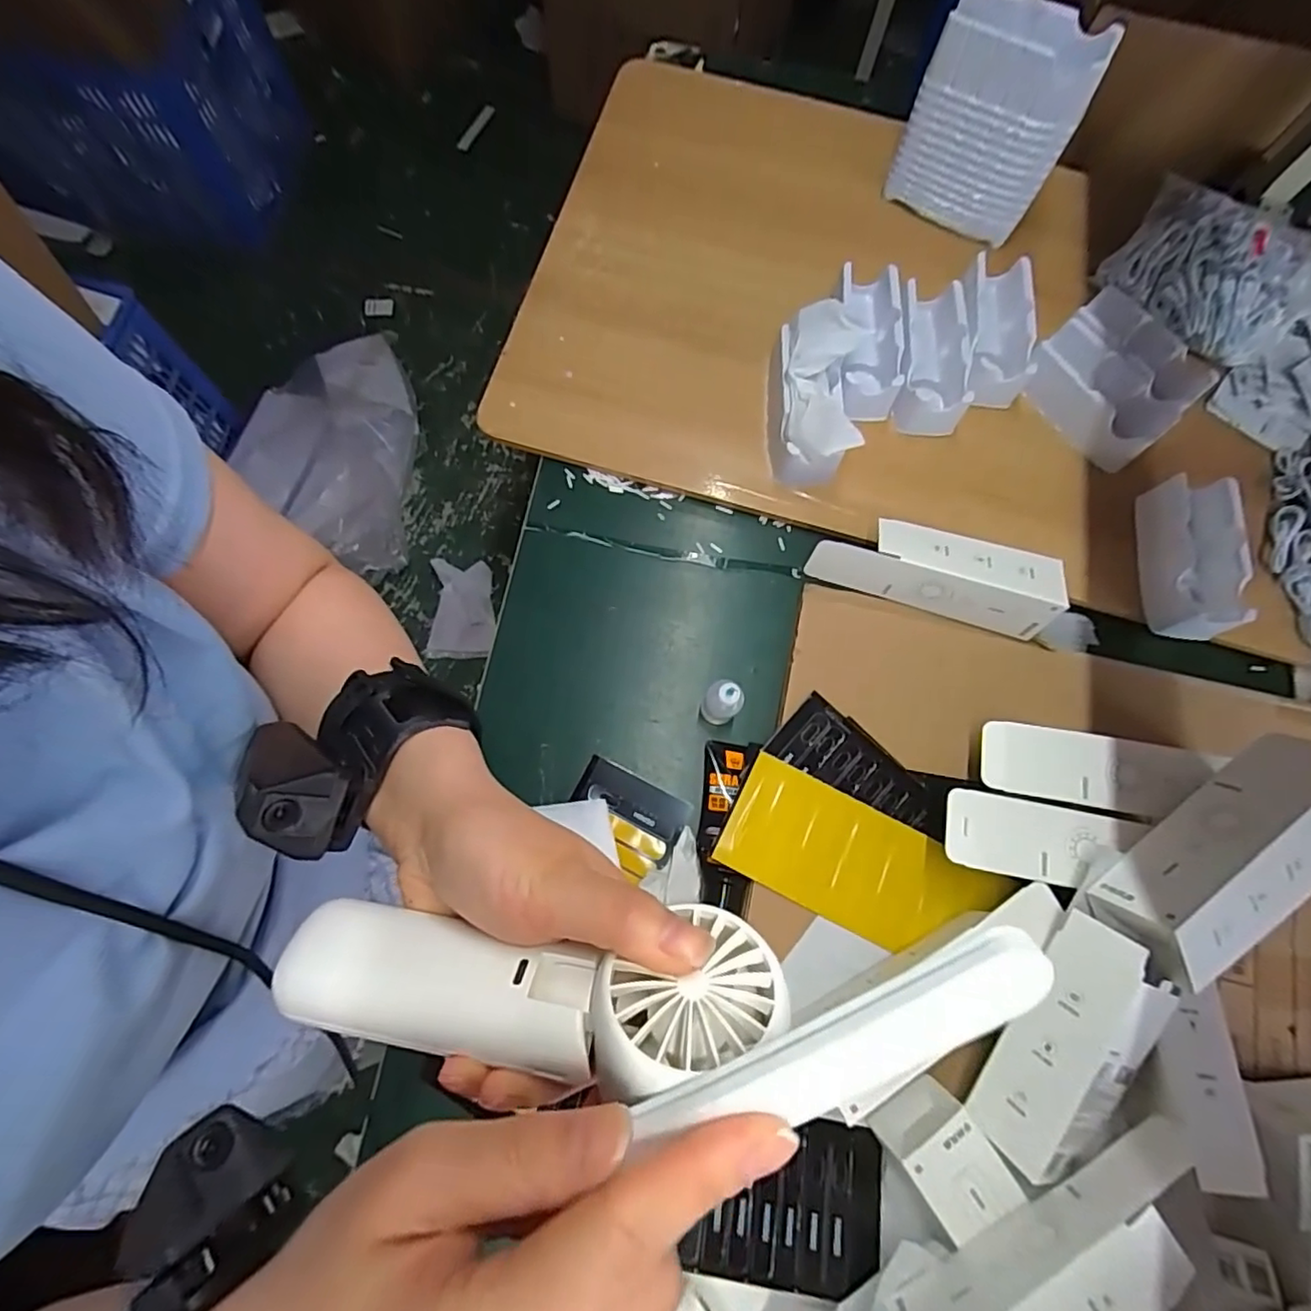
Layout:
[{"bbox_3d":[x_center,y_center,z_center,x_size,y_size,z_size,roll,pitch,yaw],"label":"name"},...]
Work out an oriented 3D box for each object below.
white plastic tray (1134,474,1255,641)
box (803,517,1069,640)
[{"bbox_3d":[0.568,-0.108,0.654,0.082,0.047,0.169,7,75,-1],"label":"white plastic tray"},{"bbox_3d":[0.281,-0.088,0.621,0.239,0.065,0.069,17,75,1],"label":"box"}]

